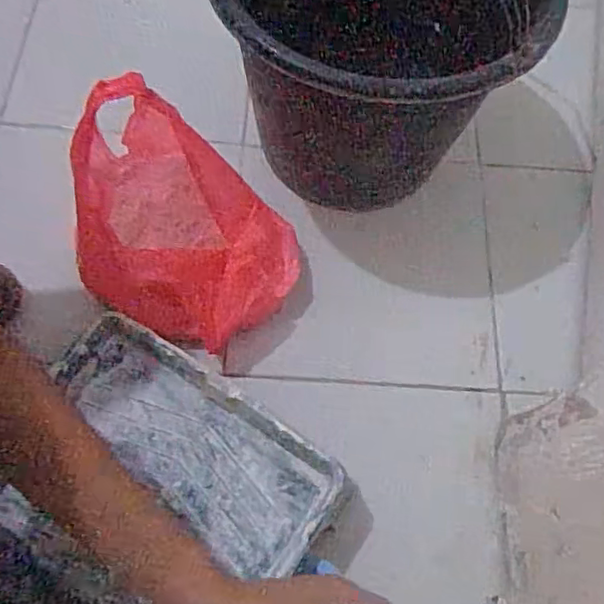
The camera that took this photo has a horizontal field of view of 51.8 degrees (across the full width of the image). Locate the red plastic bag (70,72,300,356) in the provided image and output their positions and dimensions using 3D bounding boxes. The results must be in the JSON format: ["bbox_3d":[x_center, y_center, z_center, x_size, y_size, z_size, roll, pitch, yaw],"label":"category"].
[{"bbox_3d":[-0.103,-0.074,0.565,0.190,0.220,0.146,-36,71,-18],"label":"red plastic bag"}]

